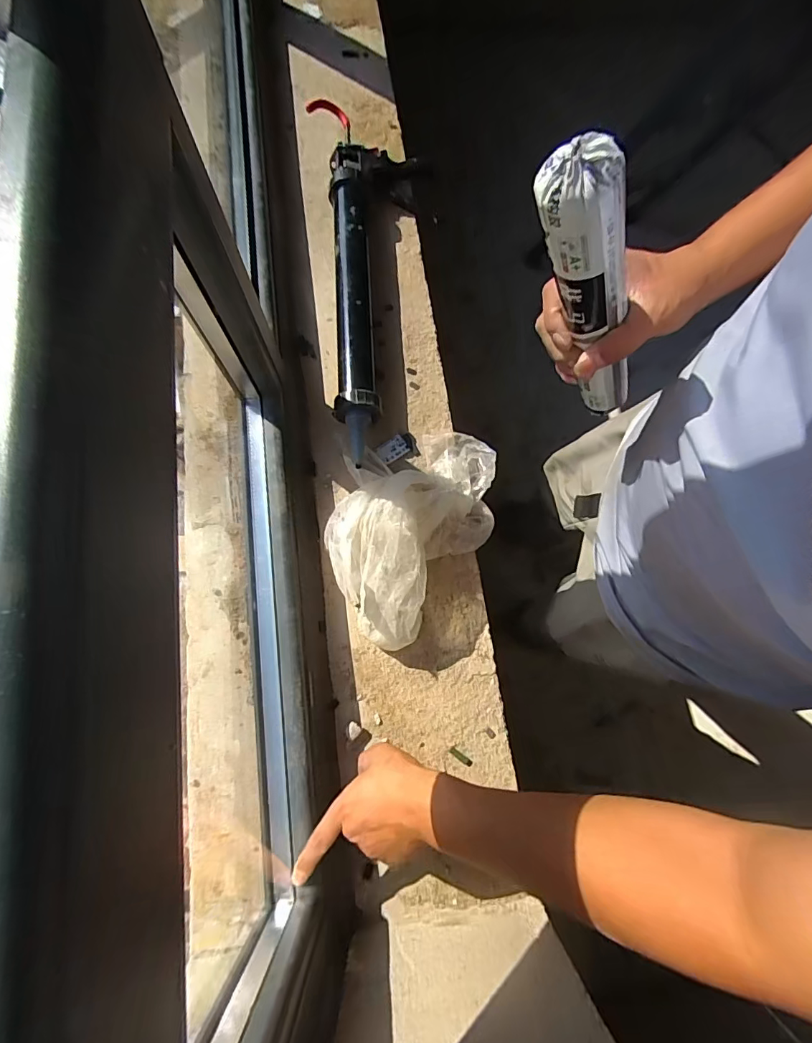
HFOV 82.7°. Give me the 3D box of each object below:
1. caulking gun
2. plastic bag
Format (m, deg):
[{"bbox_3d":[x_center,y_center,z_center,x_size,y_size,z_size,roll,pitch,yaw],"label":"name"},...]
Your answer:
[{"bbox_3d":[-0.034,-0.365,0.680,0.161,0.078,0.549,-5,75,-3],"label":"caulking gun"},{"bbox_3d":[0.002,-0.011,0.574,0.186,0.098,0.286,32,76,7],"label":"plastic bag"}]

